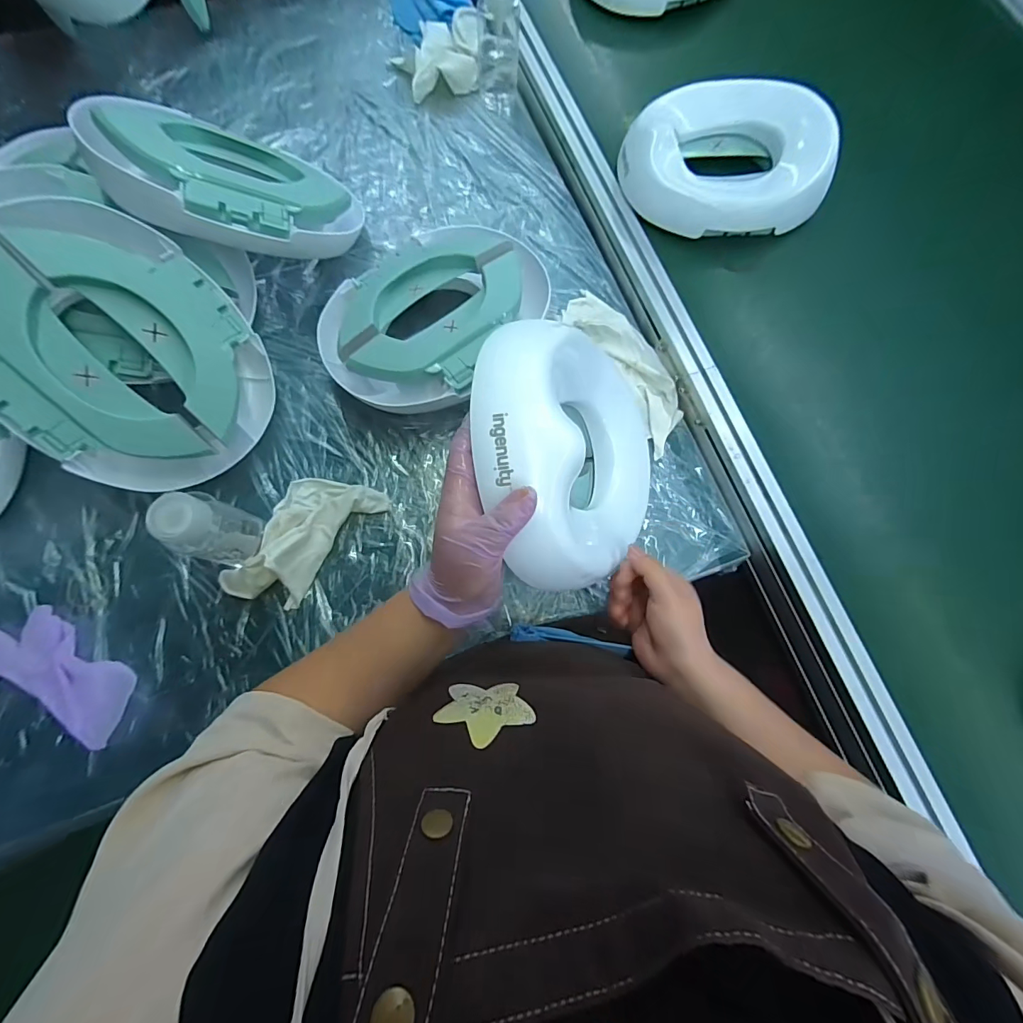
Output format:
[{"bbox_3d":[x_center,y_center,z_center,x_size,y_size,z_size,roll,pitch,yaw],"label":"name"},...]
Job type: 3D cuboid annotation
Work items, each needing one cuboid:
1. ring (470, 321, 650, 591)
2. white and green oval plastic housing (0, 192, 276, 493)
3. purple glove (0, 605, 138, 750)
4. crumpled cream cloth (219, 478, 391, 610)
[{"bbox_3d":[0.064,-0.052,0.396,0.046,0.257,0.216,-7,95,33],"label":"ring"},{"bbox_3d":[-0.418,-0.167,0.473,0.243,0.055,0.287,-46,120,-16],"label":"white and green oval plastic housing"},{"bbox_3d":[-0.499,0.172,0.475,0.197,0.015,0.075,34,76,8],"label":"purple glove"},{"bbox_3d":[-0.252,0.026,0.514,0.103,0.039,0.195,38,77,9],"label":"crumpled cream cloth"}]

